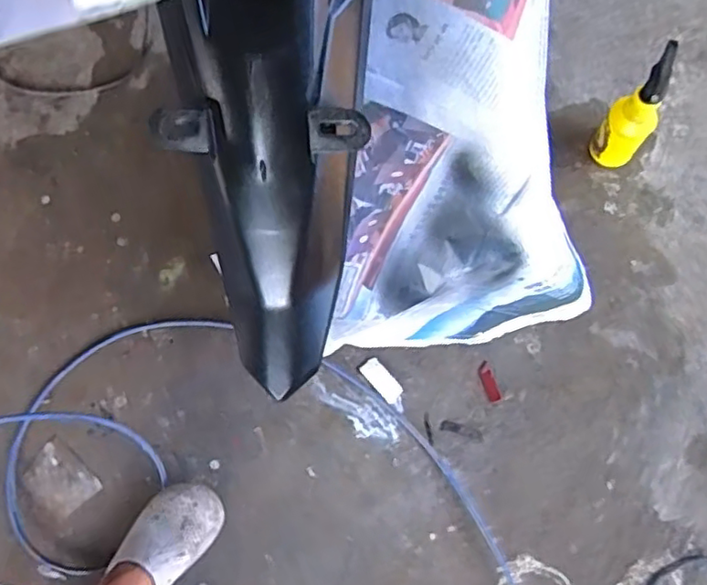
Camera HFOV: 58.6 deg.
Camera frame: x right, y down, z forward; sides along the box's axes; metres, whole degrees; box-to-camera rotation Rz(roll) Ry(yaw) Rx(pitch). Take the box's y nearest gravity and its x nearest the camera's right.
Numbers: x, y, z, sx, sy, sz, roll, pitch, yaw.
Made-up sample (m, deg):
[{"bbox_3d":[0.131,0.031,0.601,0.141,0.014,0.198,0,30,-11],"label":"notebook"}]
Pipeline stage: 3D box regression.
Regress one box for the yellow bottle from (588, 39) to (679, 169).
[{"bbox_3d":[0.462,-0.290,1.031,0.073,0.249,0.076,-1,75,4],"label":"yellow bottle"}]

